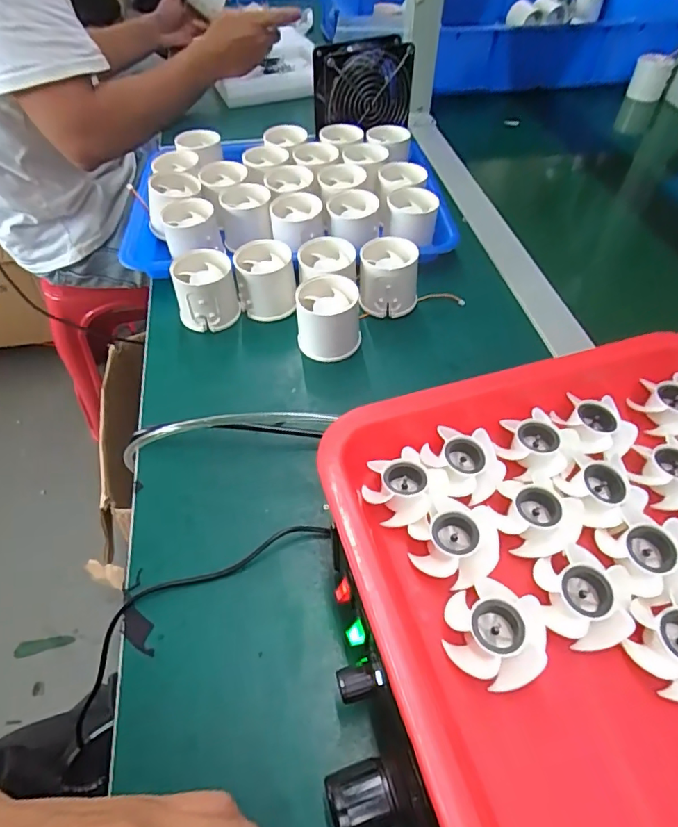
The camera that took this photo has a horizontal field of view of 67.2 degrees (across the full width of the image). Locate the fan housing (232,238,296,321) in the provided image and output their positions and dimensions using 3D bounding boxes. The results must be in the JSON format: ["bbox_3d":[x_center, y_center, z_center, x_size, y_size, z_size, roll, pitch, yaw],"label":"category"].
[{"bbox_3d":[-0.067,-0.121,0.470,0.054,0.047,0.060,-6,51,-5],"label":"fan housing"}]

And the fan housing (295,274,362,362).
[{"bbox_3d":[-0.010,-0.080,0.436,0.055,0.051,0.055,-5,51,-4],"label":"fan housing"}]

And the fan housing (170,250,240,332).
[{"bbox_3d":[-0.119,-0.110,0.460,0.052,0.052,0.049,-7,51,-6],"label":"fan housing"}]

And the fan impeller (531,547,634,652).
[{"bbox_3d":[0.111,0.083,0.234,0.042,0.016,0.041,0,50,0],"label":"fan impeller"}]

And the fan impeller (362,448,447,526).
[{"bbox_3d":[0.035,0.040,0.274,0.040,0.017,0.039,0,50,0],"label":"fan impeller"}]

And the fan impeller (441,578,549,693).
[{"bbox_3d":[0.068,0.096,0.227,0.042,0.016,0.043,0,50,0],"label":"fan impeller"}]

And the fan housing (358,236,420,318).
[{"bbox_3d":[0.044,-0.125,0.470,0.055,0.050,0.055,-1,50,-1],"label":"fan housing"}]

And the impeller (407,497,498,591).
[{"bbox_3d":[0.057,0.063,0.255,0.040,0.015,0.041,0,50,0],"label":"impeller"}]

